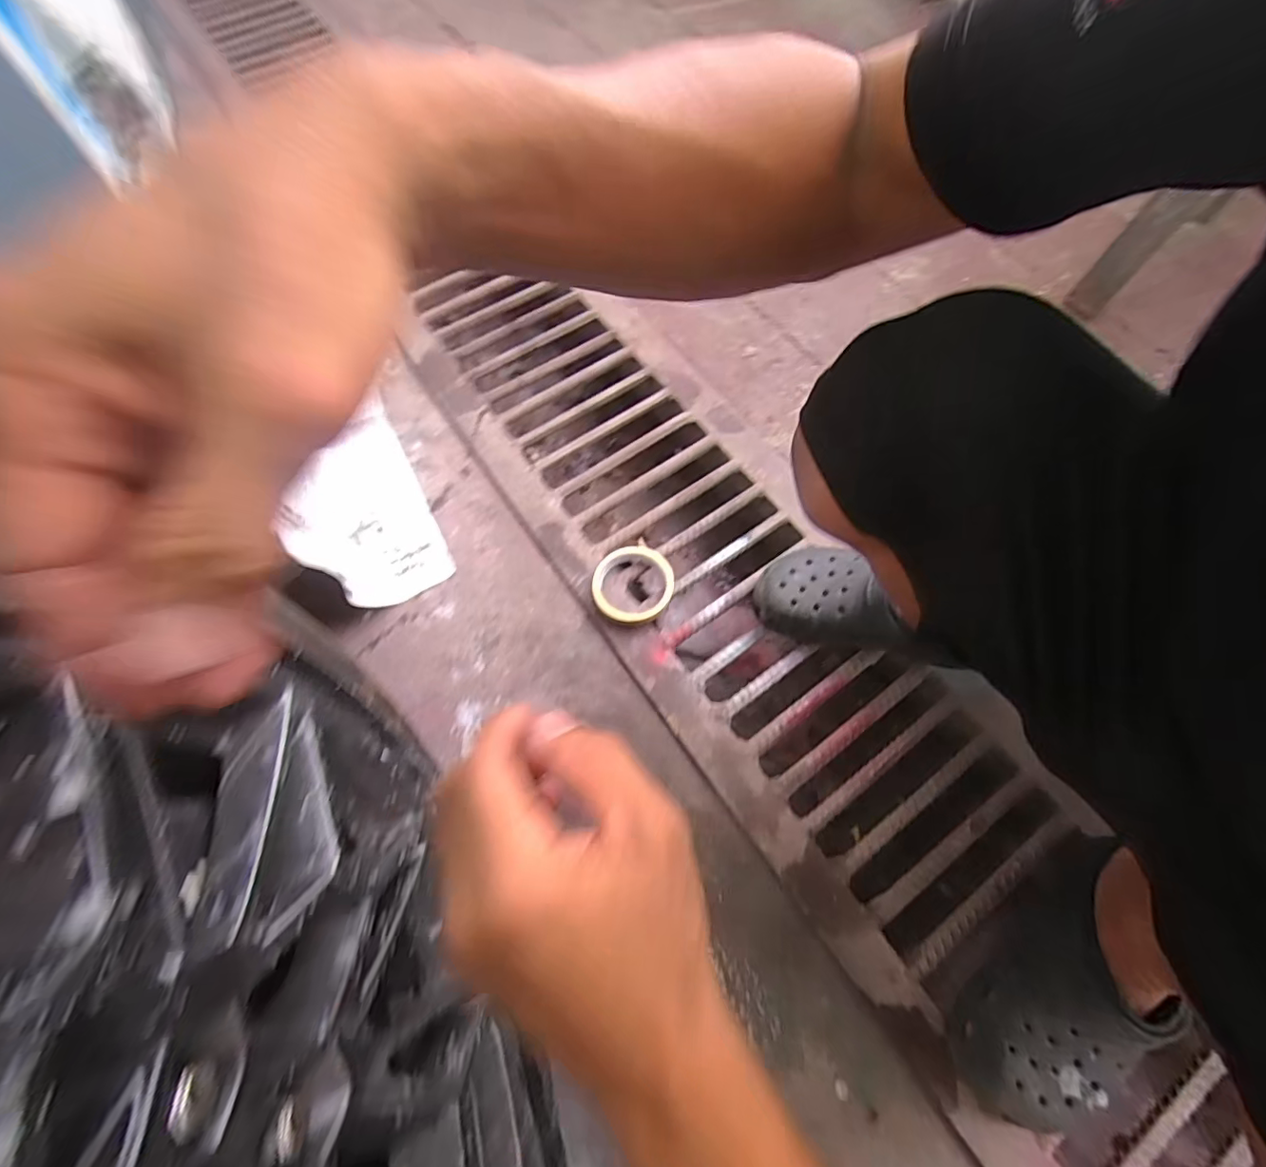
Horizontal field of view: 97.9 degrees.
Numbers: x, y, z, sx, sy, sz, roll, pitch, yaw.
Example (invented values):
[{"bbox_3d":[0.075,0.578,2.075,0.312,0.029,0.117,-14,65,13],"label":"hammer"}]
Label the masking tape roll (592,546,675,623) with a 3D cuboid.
[{"bbox_3d":[0.001,0.002,0.634,0.086,0.026,0.096,29,75,13],"label":"masking tape roll"}]

